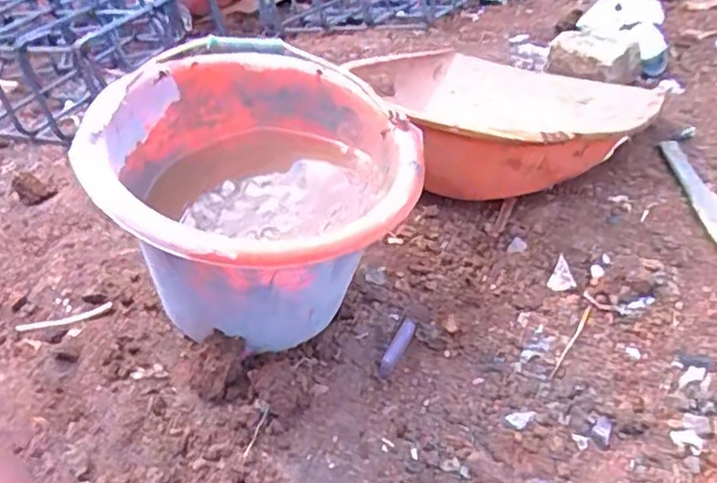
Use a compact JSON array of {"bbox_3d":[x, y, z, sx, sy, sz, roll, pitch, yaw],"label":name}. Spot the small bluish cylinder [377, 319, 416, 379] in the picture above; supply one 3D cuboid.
[{"bbox_3d":[0.037,0.102,0.627,0.015,0.012,0.069,17,42,20],"label":"small bluish cylinder"}]

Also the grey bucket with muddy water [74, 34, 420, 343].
[{"bbox_3d":[-0.082,-0.042,0.603,0.268,0.178,0.303,1,37,6],"label":"grey bucket with muddy water"}]

